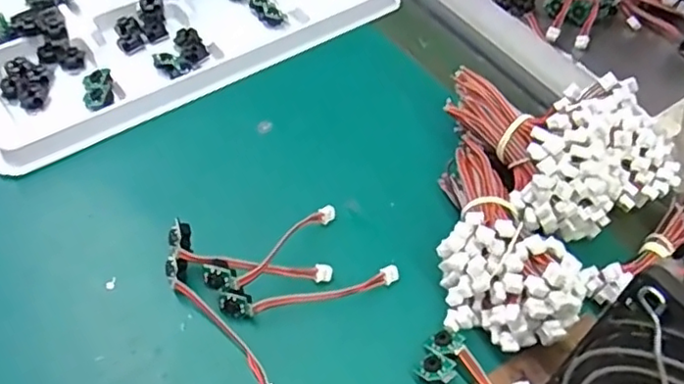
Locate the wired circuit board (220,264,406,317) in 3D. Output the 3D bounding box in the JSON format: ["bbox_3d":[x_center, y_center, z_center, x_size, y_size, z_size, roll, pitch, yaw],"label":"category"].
[{"bbox_3d":[-0.014,0.048,0.299,0.088,0.012,0.010,-10,54,-12],"label":"wired circuit board"}]

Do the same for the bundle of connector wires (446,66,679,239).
[{"bbox_3d":[0.119,-0.027,0.337,0.093,0.056,0.109,-20,56,-17],"label":"bundle of connector wires"}]

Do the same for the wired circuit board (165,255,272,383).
[{"bbox_3d":[-0.055,0.062,0.284,0.011,0.018,0.083,-34,61,-26],"label":"wired circuit board"}]

